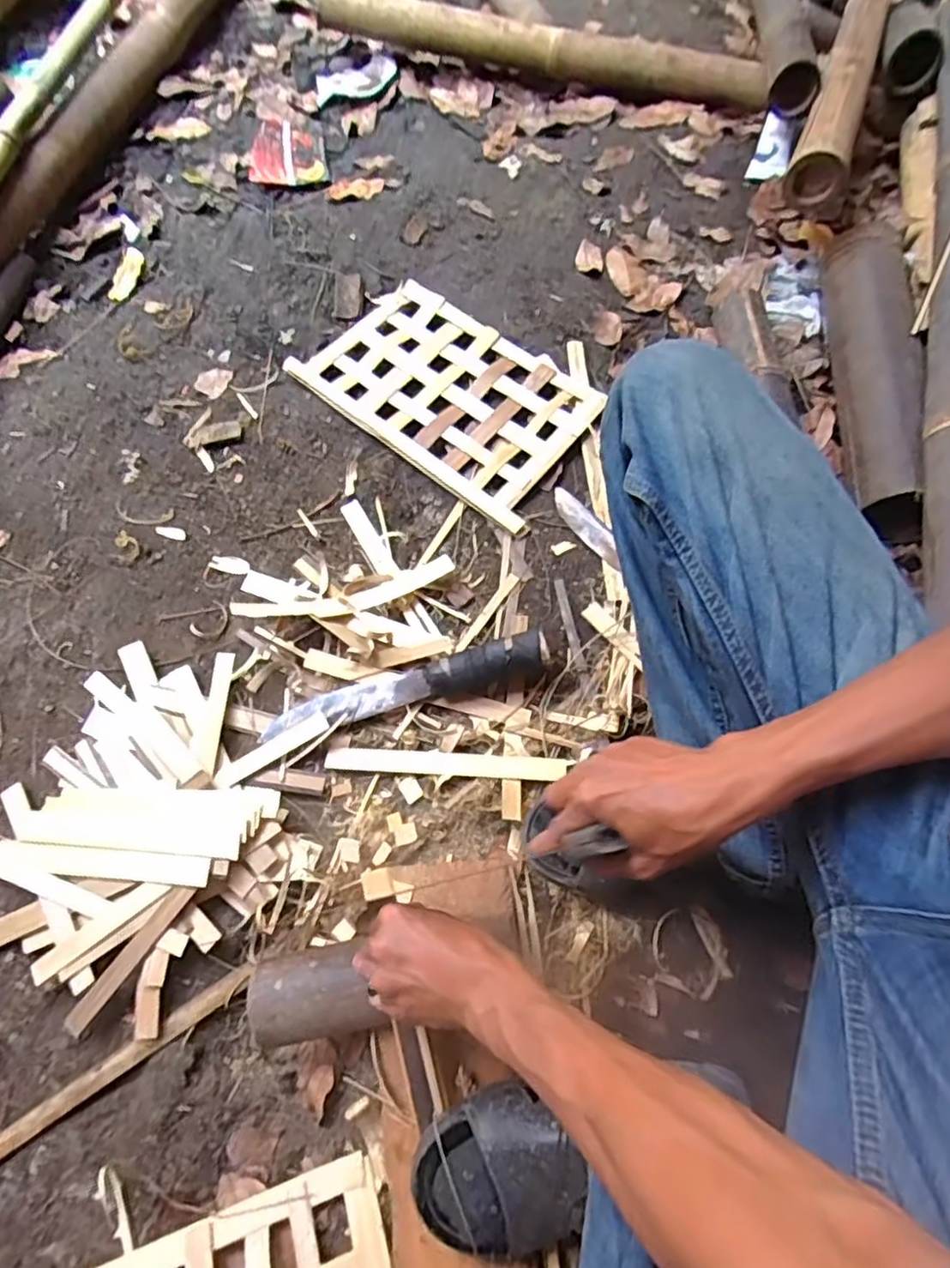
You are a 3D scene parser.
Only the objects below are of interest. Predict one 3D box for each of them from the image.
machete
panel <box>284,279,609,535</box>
[{"bbox_3d":[-0.073,0.053,0.668,0.296,0.048,0.040,-12,68,-5],"label":"machete"},{"bbox_3d":[-0.040,-0.319,0.837,0.369,0.017,0.232,35,75,13],"label":"panel"}]

